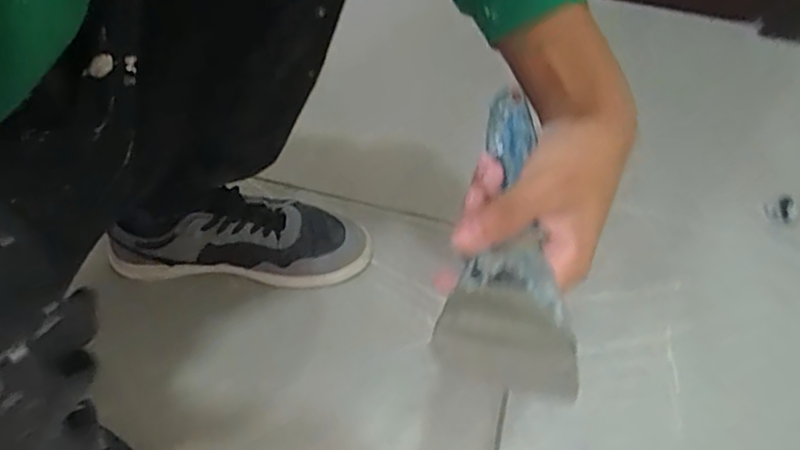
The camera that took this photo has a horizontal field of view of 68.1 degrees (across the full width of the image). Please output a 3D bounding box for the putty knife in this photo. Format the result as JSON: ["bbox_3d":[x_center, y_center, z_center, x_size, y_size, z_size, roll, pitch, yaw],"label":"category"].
[{"bbox_3d":[0.060,-0.003,0.331,0.070,0.021,0.194,6,56,2],"label":"putty knife"}]

